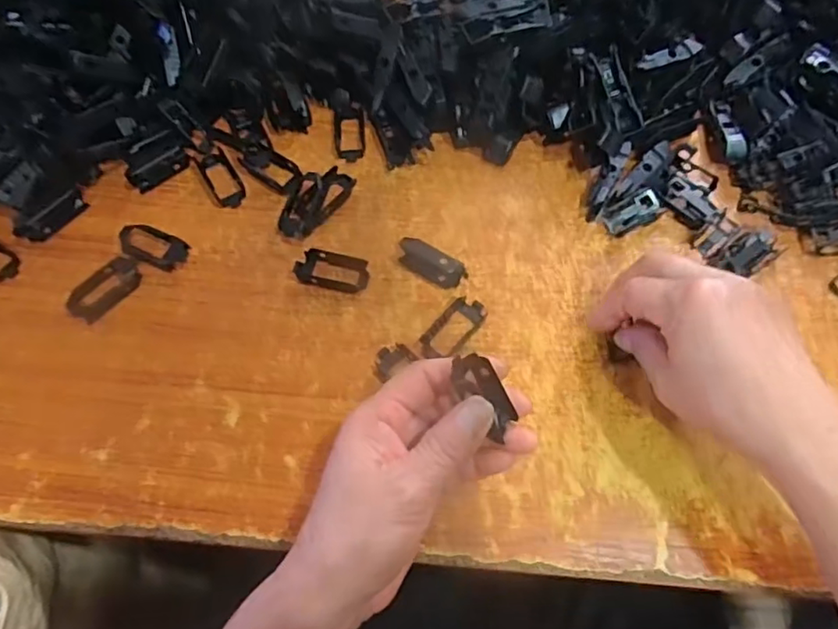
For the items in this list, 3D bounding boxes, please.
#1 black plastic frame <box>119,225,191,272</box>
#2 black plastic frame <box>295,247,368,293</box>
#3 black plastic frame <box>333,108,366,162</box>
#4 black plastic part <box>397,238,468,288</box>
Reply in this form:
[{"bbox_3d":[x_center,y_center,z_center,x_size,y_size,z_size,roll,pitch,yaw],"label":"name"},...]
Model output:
[{"bbox_3d":[-0.183,-0.046,0.407,0.049,0.009,0.027,18,66,9],"label":"black plastic frame"},{"bbox_3d":[-0.059,-0.030,0.404,0.051,0.004,0.026,13,65,6],"label":"black plastic frame"},{"bbox_3d":[-0.054,-0.139,0.456,0.024,0.005,0.054,-4,64,-2],"label":"black plastic frame"},{"bbox_3d":[0.009,-0.034,0.397,0.049,0.021,0.015,30,68,13],"label":"black plastic part"}]

